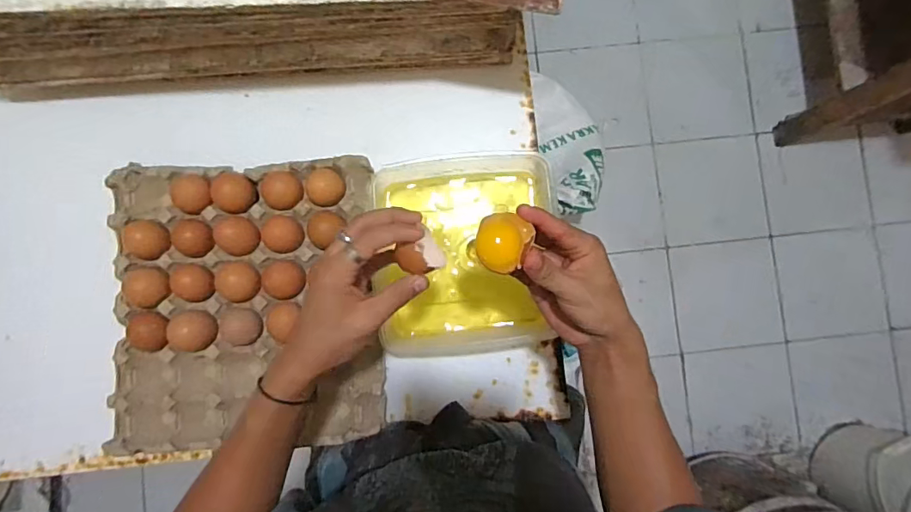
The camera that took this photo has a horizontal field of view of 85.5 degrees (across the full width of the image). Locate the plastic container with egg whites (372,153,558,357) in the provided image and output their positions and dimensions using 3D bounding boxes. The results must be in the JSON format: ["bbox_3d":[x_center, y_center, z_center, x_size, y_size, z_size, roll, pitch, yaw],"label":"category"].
[{"bbox_3d":[0.011,0.002,0.551,0.196,0.066,0.217,-1,86,-1],"label":"plastic container with egg whites"}]

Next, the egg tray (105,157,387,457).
[{"bbox_3d":[-0.234,0.054,0.555,0.303,0.055,0.316,-2,86,-1],"label":"egg tray"}]

